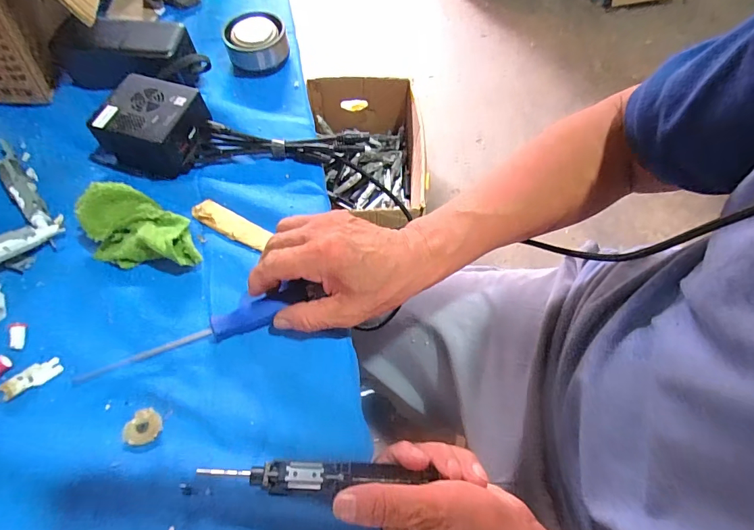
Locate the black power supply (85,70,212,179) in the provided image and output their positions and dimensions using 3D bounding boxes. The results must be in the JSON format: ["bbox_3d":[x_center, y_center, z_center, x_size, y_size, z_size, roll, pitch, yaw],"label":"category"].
[{"bbox_3d":[-0.211,-0.131,0.392,0.079,0.047,0.082,21,65,9],"label":"black power supply"}]

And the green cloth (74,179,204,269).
[{"bbox_3d":[-0.195,-0.034,0.344,0.092,0.040,0.060,2,63,0],"label":"green cloth"}]

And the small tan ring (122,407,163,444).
[{"bbox_3d":[-0.164,0.114,0.287,0.021,0.006,0.024,35,68,15],"label":"small tan ring"}]

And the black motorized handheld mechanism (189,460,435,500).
[{"bbox_3d":[-0.038,0.139,0.267,0.144,0.014,0.019,5,63,-10],"label":"black motorized handheld mechanism"}]

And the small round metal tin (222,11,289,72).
[{"bbox_3d":[-0.136,-0.251,0.461,0.065,0.037,0.065,0,63,-1],"label":"small round metal tin"}]

